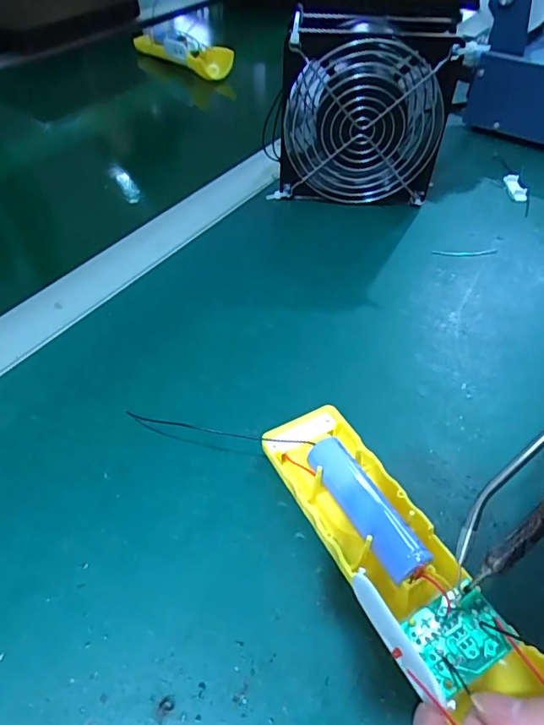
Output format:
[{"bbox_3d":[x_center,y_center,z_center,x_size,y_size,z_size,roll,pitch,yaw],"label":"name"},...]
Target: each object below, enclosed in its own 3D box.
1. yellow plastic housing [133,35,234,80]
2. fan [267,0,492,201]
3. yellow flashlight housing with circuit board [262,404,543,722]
[{"bbox_3d":[-0.114,-0.395,0.614,0.143,0.030,0.042,36,56,25],"label":"yellow plastic housing"},{"bbox_3d":[0.069,-0.184,0.369,0.124,0.125,0.038,6,49,2],"label":"fan"},{"bbox_3d":[0.050,0.080,0.197,0.046,0.031,0.159,-21,48,-20],"label":"yellow flashlight housing with circuit board"}]

